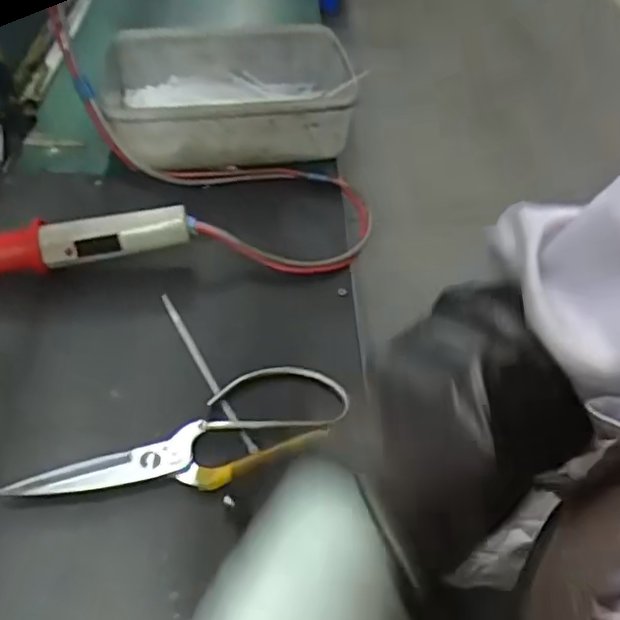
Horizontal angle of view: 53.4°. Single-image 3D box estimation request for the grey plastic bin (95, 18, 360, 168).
[{"bbox_3d":[-0.071,-0.204,0.583,0.224,0.062,0.152,-6,48,-11],"label":"grey plastic bin"}]

